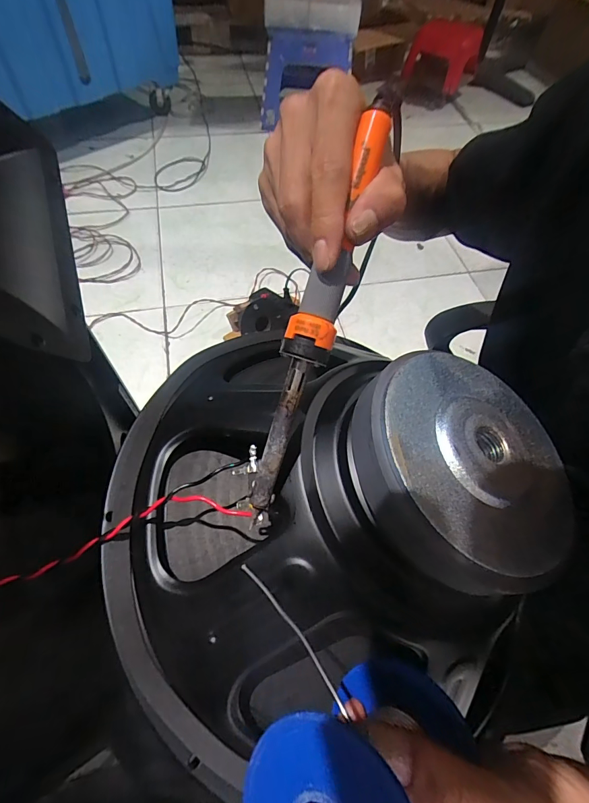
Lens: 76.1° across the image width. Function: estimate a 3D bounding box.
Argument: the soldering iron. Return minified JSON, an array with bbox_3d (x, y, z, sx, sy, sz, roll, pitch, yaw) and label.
[{"bbox_3d":[0.013,-0.047,0.192,0.023,0.017,0.213,19,97,8],"label":"soldering iron"}]

